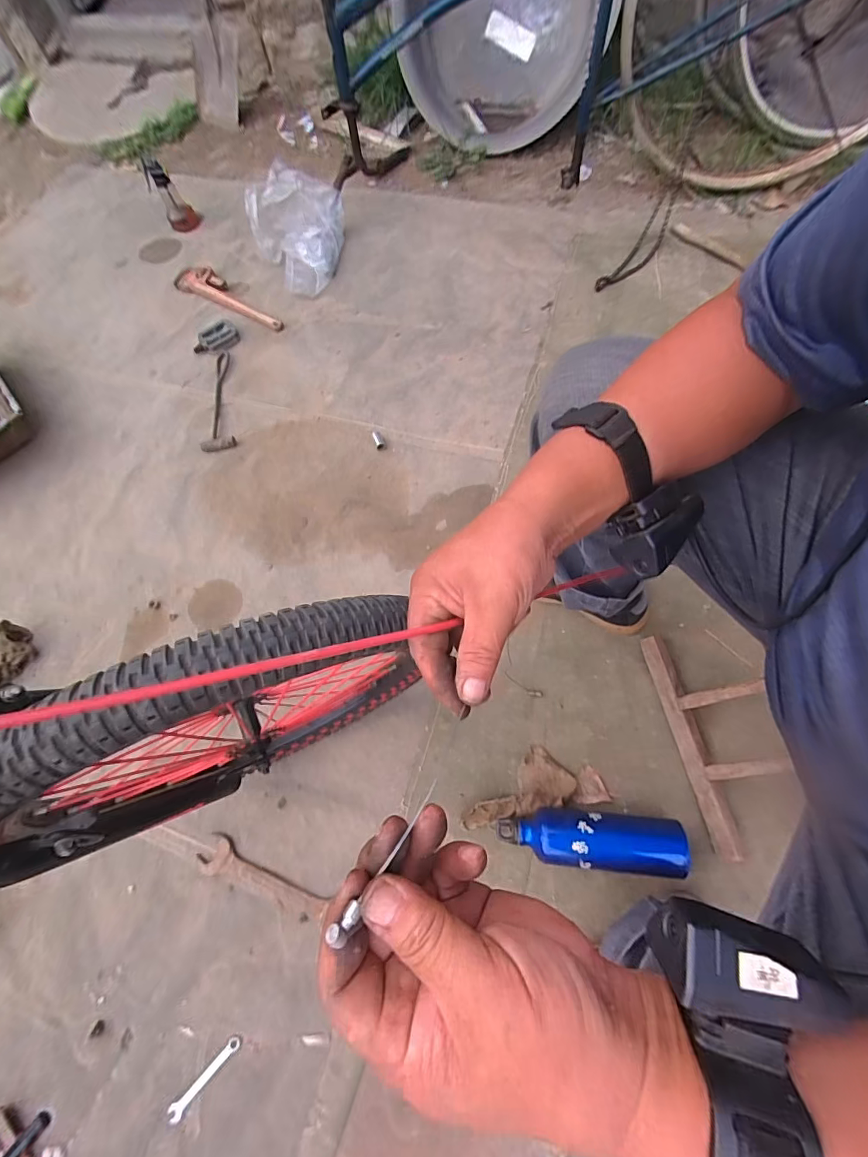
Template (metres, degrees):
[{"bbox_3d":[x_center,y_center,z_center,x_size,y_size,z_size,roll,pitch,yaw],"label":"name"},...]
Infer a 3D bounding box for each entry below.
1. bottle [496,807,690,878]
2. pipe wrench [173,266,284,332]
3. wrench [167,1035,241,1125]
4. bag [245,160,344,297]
[{"bbox_3d":[0.218,0.368,0.634,0.247,0.059,0.071,1,68,6],"label":"bottle"},{"bbox_3d":[-0.542,-0.754,1.197,0.375,0.031,0.082,29,73,16],"label":"pipe wrench"},{"bbox_3d":[-0.298,0.651,0.584,0.018,0.004,0.104,35,66,29],"label":"wrench"},{"bbox_3d":[-0.342,-0.916,1.175,0.249,0.171,0.267,-23,67,-5],"label":"bag"}]

